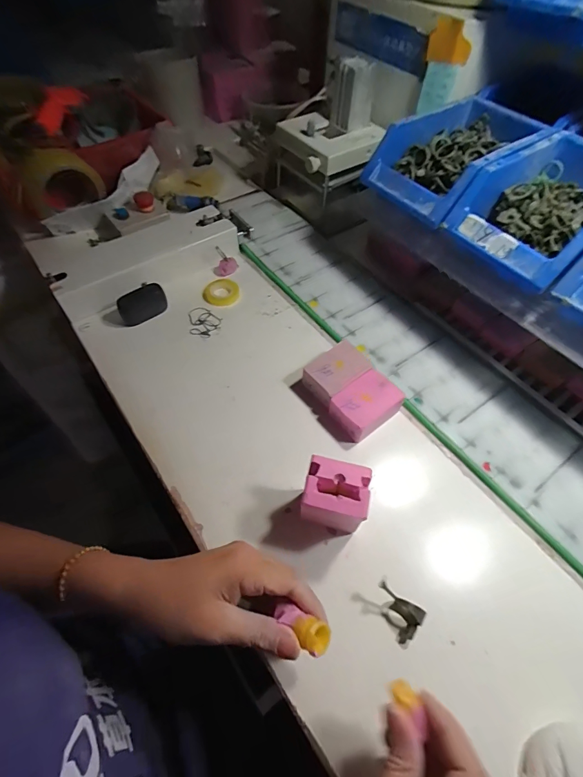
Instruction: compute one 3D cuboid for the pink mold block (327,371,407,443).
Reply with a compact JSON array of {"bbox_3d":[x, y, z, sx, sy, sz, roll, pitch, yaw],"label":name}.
[{"bbox_3d":[0.082,0.018,0.419,0.072,0.028,0.050,-31,63,-20],"label":"pink mold block"}]

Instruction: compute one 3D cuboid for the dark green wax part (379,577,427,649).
[{"bbox_3d":[0.086,0.184,0.319,0.028,0.019,0.045,-39,65,-23],"label":"dark green wax part"}]

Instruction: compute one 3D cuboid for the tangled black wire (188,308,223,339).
[{"bbox_3d":[-0.118,-0.087,0.505,0.047,0.004,0.042,33,62,19],"label":"tangled black wire"}]

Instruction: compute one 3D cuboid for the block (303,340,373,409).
[{"bbox_3d":[0.049,-0.016,0.443,0.068,0.035,0.051,-34,64,-21],"label":"block"}]

